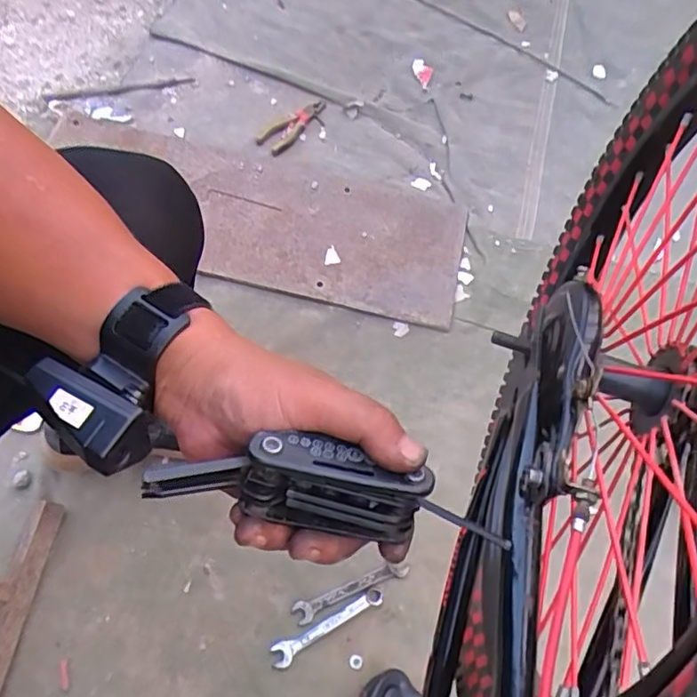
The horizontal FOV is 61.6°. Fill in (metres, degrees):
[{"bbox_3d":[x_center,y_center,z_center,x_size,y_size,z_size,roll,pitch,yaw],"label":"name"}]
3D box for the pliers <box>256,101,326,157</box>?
[{"bbox_3d":[-0.105,-0.448,1.173,0.064,0.020,0.182,40,66,13],"label":"pliers"}]

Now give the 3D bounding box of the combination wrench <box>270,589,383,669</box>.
[{"bbox_3d":[-0.025,0.352,0.739,0.155,0.006,0.027,-24,68,-17],"label":"combination wrench"}]

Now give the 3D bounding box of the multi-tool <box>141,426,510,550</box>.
[{"bbox_3d":[-0.011,0.066,0.280,0.167,0.042,0.034,9,62,-2],"label":"multi-tool"}]

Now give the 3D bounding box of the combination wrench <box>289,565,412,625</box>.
[{"bbox_3d":[0.005,0.314,0.761,0.155,0.008,0.025,-19,67,-15],"label":"combination wrench"}]

